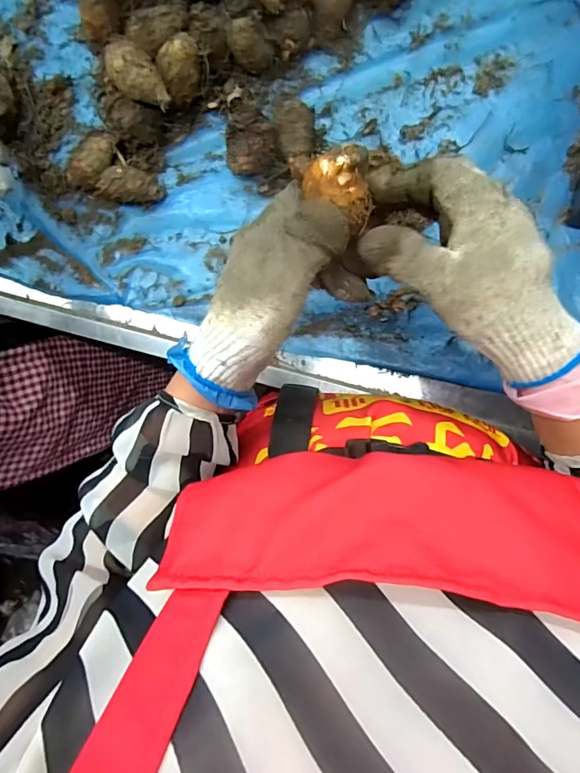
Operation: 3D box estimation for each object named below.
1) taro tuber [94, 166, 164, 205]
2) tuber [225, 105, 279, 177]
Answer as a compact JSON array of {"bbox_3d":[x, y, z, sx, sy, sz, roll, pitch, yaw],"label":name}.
[{"bbox_3d":[-0.166,-0.206,0.474,0.065,0.033,0.034,3,93,6],"label":"taro tuber"},{"bbox_3d":[-0.036,-0.238,0.449,0.049,0.042,0.061,3,93,6],"label":"tuber"}]

